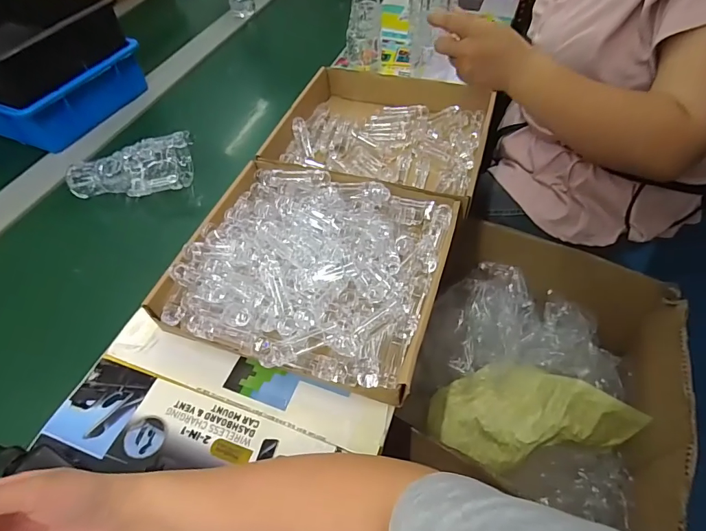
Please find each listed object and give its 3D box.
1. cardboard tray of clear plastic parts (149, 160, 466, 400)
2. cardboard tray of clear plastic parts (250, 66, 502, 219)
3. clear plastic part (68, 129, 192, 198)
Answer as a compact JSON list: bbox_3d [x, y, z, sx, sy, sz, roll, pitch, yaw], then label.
[{"bbox_3d":[-0.046,-0.010,0.500,0.299,0.084,0.278,13,54,14],"label":"cardboard tray of clear plastic parts"},{"bbox_3d":[0.056,-0.224,0.677,0.315,0.060,0.309,11,54,13],"label":"cardboard tray of clear plastic parts"},{"bbox_3d":[-0.351,-0.150,0.651,0.185,0.065,0.107,-10,52,-4],"label":"clear plastic part"}]

